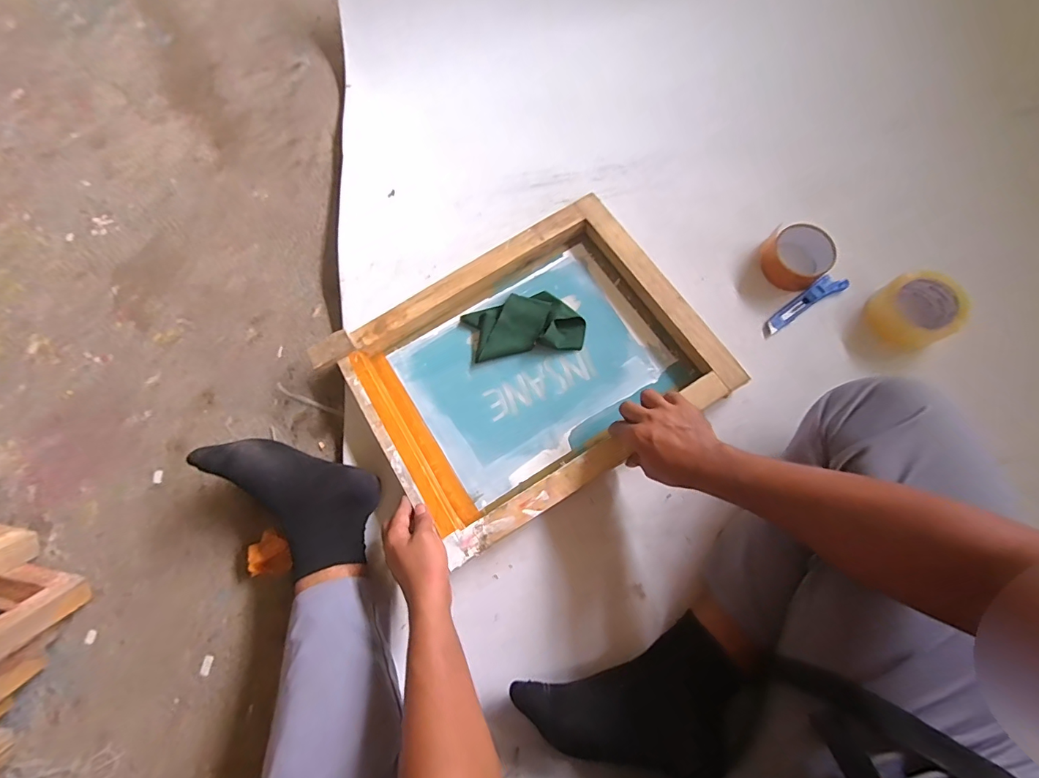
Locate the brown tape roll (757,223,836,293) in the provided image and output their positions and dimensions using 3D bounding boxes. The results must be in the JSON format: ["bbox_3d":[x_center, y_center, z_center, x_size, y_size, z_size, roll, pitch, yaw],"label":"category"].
[{"bbox_3d":[0.394,-0.187,0.651,0.078,0.048,0.088,-33,74,-5],"label":"brown tape roll"}]

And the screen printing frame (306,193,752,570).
[{"bbox_3d":[0.009,-0.033,0.655,0.467,0.059,0.366,-32,76,-2],"label":"screen printing frame"}]

